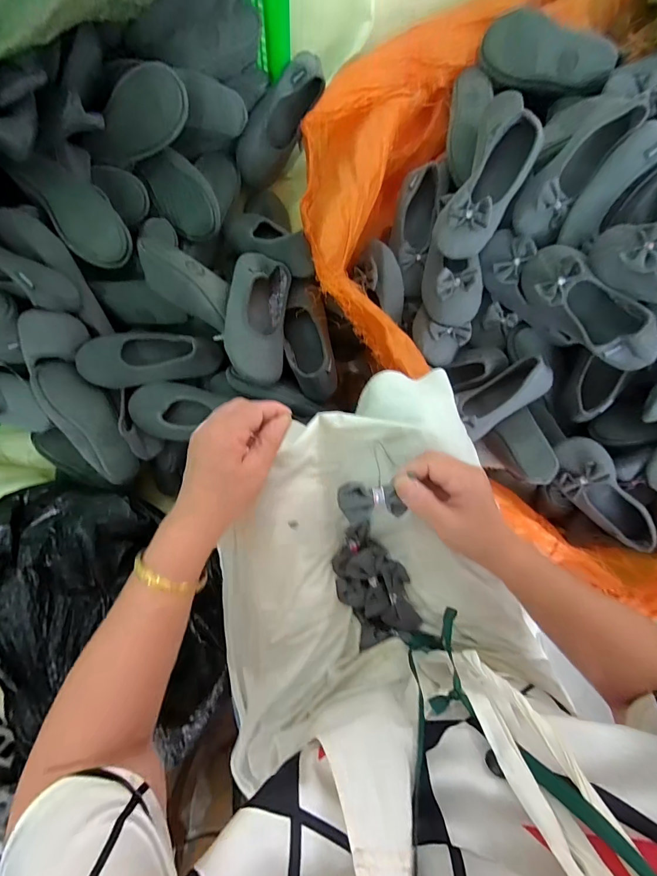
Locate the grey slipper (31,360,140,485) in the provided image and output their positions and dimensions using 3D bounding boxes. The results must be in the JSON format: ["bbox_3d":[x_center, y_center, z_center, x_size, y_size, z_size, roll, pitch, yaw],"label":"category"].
[{"bbox_3d":[-0.428,-0.028,0.646,0.081,0.050,0.244,-32,94,-4],"label":"grey slipper"}]

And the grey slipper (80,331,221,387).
[{"bbox_3d":[-0.312,-0.140,0.633,0.246,0.057,0.091,-5,92,-5],"label":"grey slipper"}]

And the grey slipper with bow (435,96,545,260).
[{"bbox_3d":[0.269,-0.422,0.603,0.108,0.066,0.236,22,89,-5],"label":"grey slipper with bow"}]

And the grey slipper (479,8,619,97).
[{"bbox_3d":[0.421,-0.736,0.708,0.237,0.055,0.098,11,90,-6],"label":"grey slipper"}]

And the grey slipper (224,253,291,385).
[{"bbox_3d":[-0.121,-0.196,0.614,0.101,0.063,0.223,8,78,-21],"label":"grey slipper"}]

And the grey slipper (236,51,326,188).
[{"bbox_3d":[-0.095,-0.617,0.715,0.079,0.068,0.241,37,104,-5],"label":"grey slipper"}]

